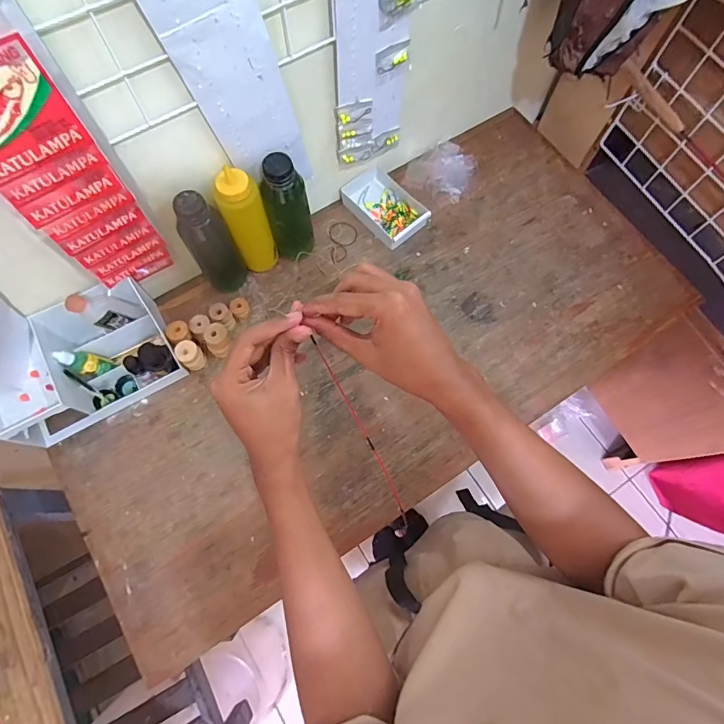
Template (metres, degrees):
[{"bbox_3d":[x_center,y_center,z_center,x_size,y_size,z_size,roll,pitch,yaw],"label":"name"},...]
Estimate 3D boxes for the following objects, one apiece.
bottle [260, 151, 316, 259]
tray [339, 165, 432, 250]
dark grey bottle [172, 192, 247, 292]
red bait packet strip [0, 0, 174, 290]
[{"bbox_3d":[-0.109,-0.227,0.664,0.061,0.180,0.052,-10,72,-4],"label":"bottle"},{"bbox_3d":[0.040,-0.270,0.772,0.091,0.031,0.147,-40,77,-12],"label":"tray"},{"bbox_3d":[-0.215,-0.166,0.648,0.061,0.187,0.056,-25,74,-8],"label":"dark grey bottle"},{"bbox_3d":[-0.311,-0.191,0.453,0.119,0.388,0.035,-25,74,-8],"label":"red bait packet strip"}]

